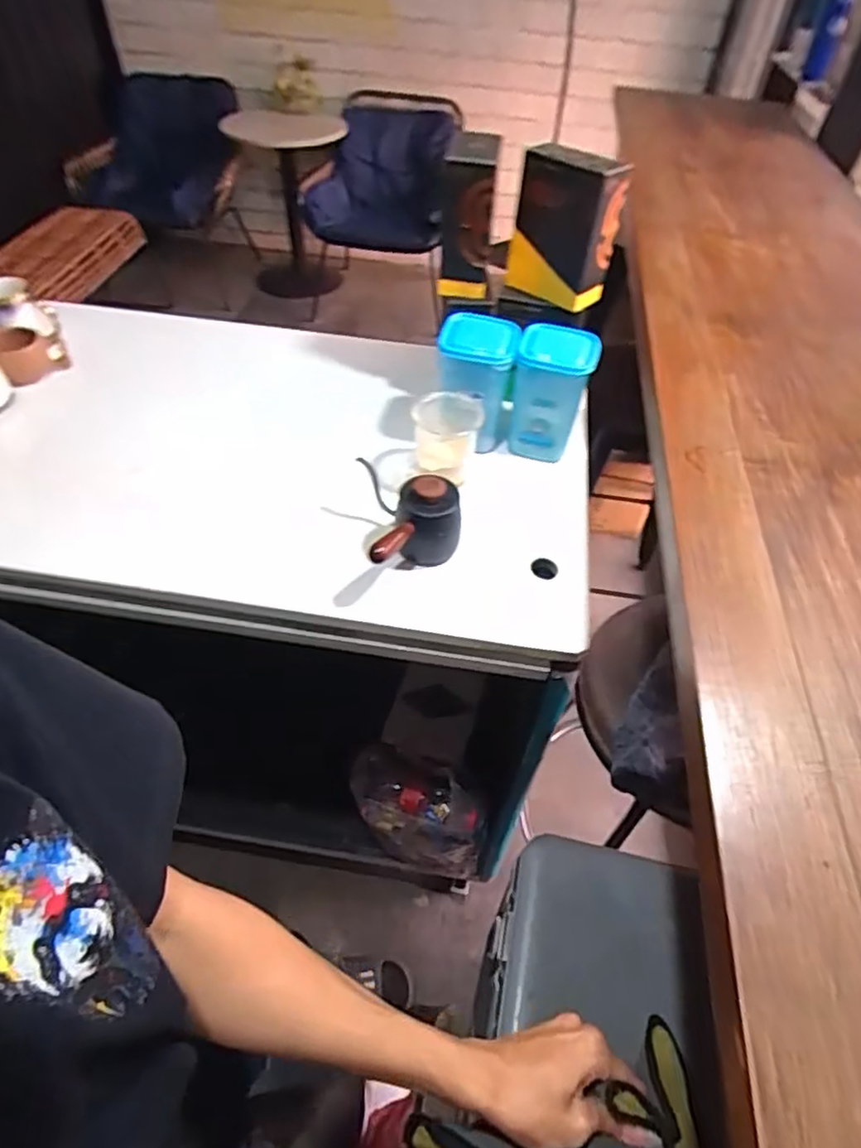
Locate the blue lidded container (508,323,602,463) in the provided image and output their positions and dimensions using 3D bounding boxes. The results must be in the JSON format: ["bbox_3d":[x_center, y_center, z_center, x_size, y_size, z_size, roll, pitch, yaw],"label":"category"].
[{"bbox_3d":[0.156,-0.238,0.840,0.094,0.149,0.084,13,49,8],"label":"blue lidded container"}]

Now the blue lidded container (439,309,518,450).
[{"bbox_3d":[0.057,-0.247,0.838,0.099,0.146,0.113,7,49,3],"label":"blue lidded container"}]

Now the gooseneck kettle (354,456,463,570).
[{"bbox_3d":[-0.022,-0.059,0.722,0.104,0.100,0.140,-6,49,-8],"label":"gooseneck kettle"}]

